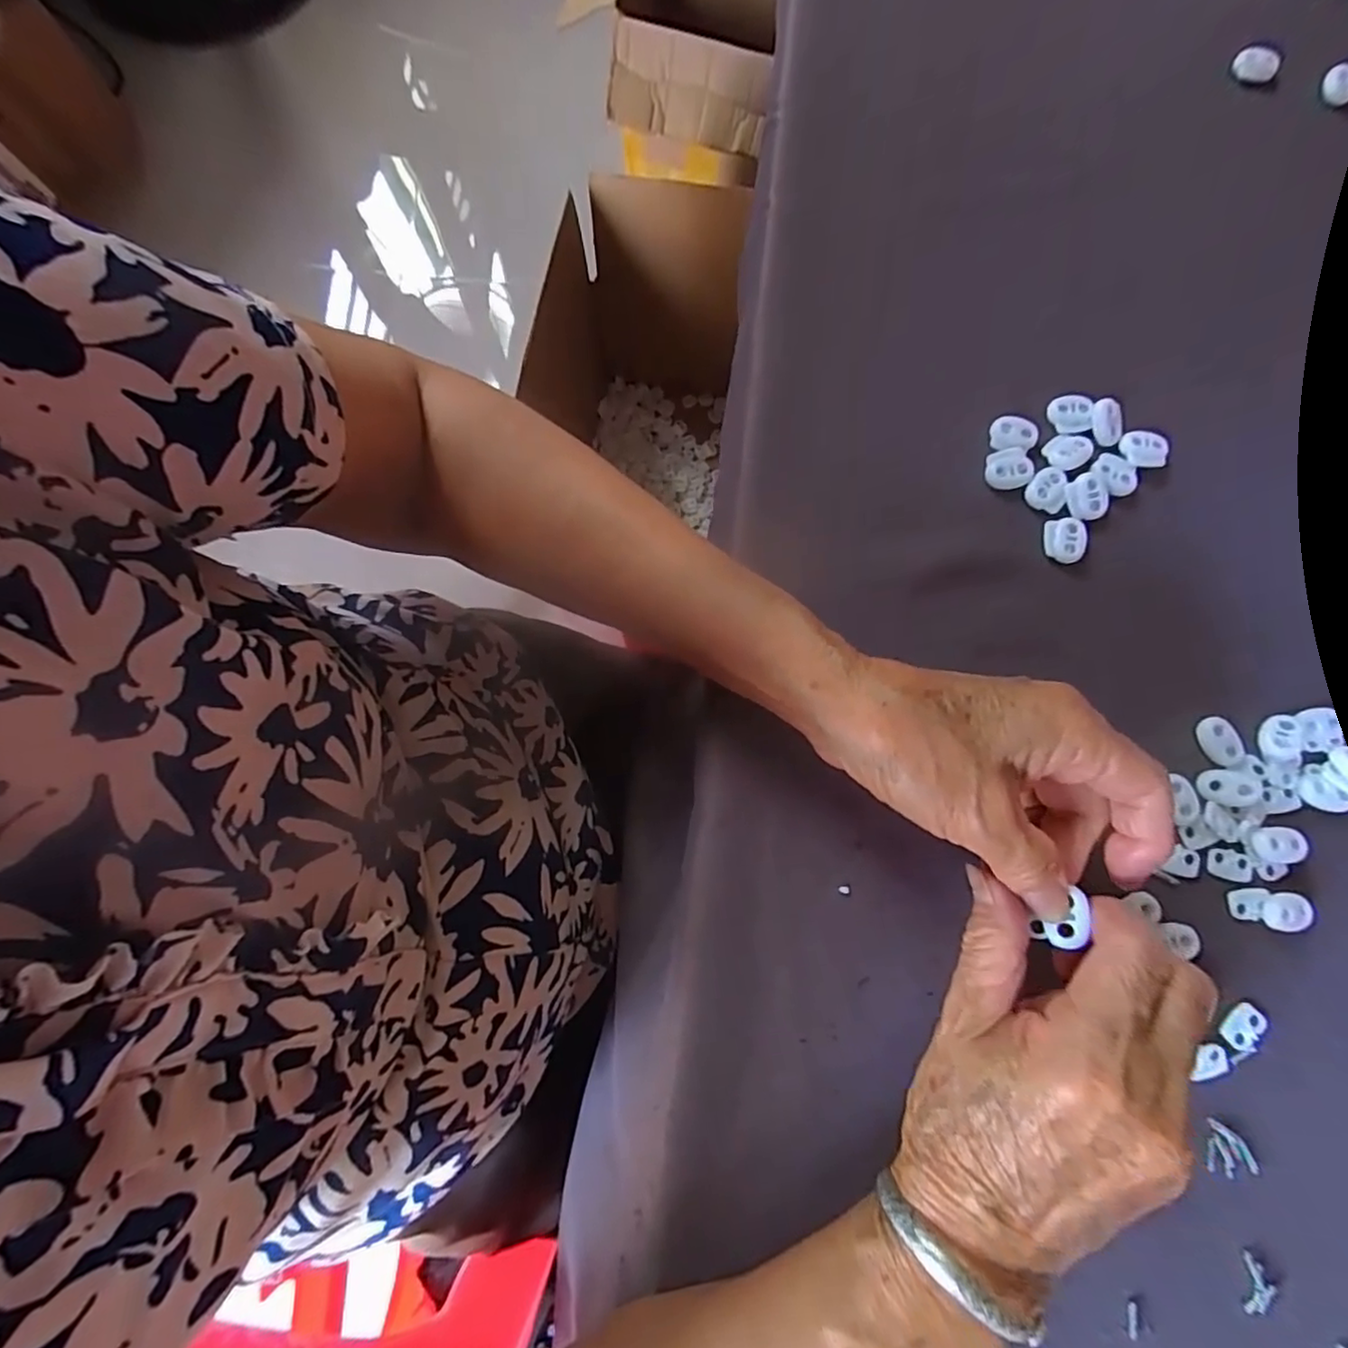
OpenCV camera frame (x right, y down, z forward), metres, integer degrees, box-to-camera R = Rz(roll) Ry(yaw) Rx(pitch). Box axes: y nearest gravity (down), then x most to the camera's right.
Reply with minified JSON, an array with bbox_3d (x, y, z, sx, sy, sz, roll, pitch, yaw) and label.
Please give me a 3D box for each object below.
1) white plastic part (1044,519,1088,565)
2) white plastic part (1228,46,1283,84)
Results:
[{"bbox_3d":[0.189,-0.064,0.301,0.019,0.004,0.022,5,80,2],"label":"white plastic part"},{"bbox_3d":[0.330,-0.345,0.353,0.023,0.010,0.010,20,80,4],"label":"white plastic part"}]

